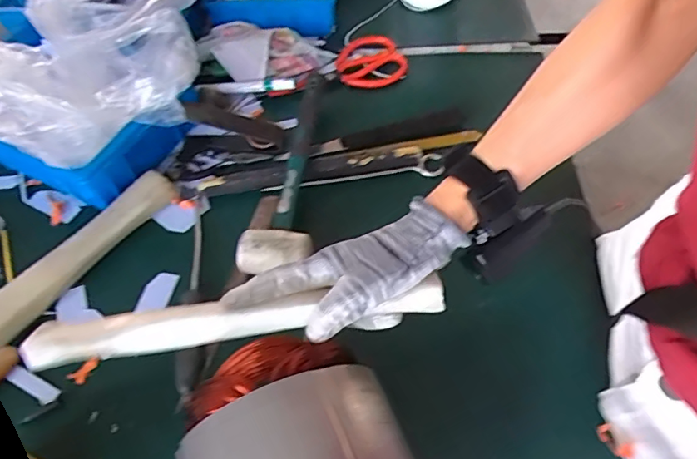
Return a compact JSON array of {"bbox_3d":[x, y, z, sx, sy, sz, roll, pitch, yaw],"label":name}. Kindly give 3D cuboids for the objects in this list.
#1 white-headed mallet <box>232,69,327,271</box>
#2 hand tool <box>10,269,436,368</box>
[{"bbox_3d":[-0.070,-0.082,0.612,0.075,0.045,0.295,1,55,4],"label":"white-headed mallet"},{"bbox_3d":[-0.081,0.064,0.370,0.294,0.018,0.034,-8,57,2],"label":"hand tool"}]

